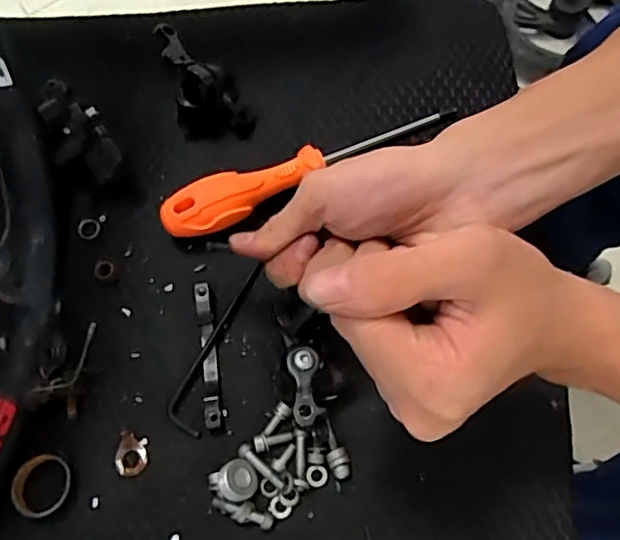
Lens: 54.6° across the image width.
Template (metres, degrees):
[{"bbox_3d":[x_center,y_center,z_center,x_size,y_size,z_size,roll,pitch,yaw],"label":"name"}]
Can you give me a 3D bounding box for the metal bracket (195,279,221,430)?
[{"bbox_3d":[-0.060,0.049,0.353,0.010,0.010,0.085,-7,69,-2],"label":"metal bracket"}]

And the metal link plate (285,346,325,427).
[{"bbox_3d":[-0.002,0.059,0.310,0.016,0.006,0.040,-8,70,-3],"label":"metal link plate"}]

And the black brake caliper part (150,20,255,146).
[{"bbox_3d":[-0.071,-0.126,0.403,0.047,0.040,0.073,-17,70,-6],"label":"black brake caliper part"}]

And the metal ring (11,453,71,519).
[{"bbox_3d":[-0.147,0.118,0.329,0.032,0.010,0.033,0,69,0],"label":"metal ring"}]

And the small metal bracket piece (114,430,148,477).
[{"bbox_3d":[-0.100,0.103,0.337,0.018,0.004,0.024,6,69,3],"label":"small metal bracket piece"}]

